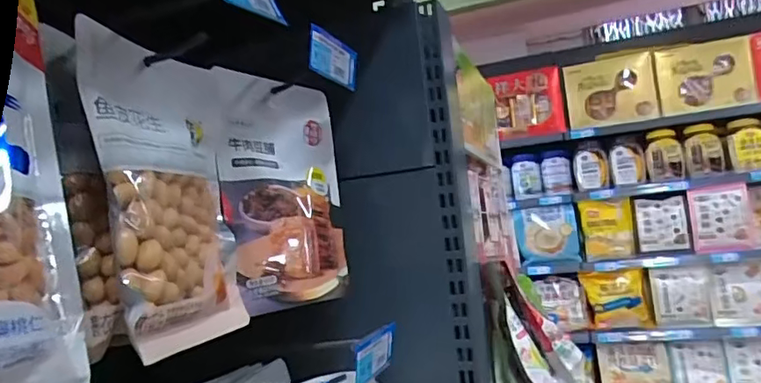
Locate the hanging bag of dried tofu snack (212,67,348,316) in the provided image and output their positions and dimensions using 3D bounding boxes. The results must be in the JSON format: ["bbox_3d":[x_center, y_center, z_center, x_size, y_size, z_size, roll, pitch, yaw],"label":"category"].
[{"bbox_3d":[-0.085,-0.006,0.552,0.043,0.217,0.157,-8,-5,39],"label":"hanging bag of dried tofu snack"}]

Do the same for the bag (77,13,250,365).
[{"bbox_3d":[-0.152,0.000,0.418,0.044,0.214,0.154,-5,-4,3],"label":"bag"}]

